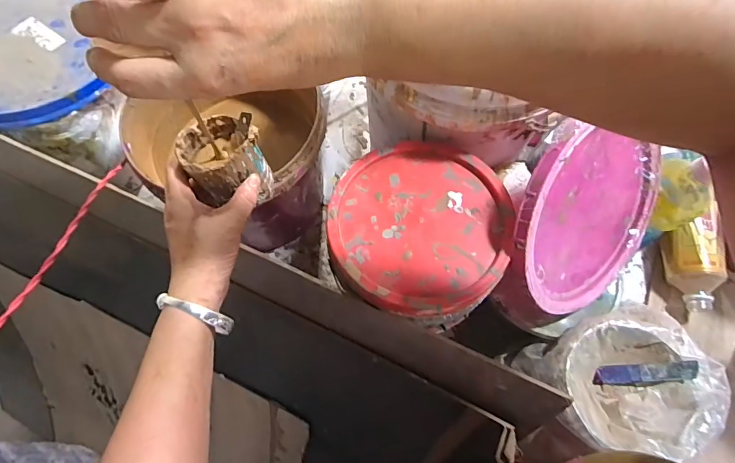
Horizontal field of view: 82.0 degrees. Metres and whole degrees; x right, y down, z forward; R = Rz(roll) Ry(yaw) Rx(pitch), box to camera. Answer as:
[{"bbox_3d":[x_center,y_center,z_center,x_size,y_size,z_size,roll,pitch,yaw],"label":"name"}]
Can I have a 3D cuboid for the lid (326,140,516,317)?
[{"bbox_3d":[0.054,-0.011,0.430,0.179,0.018,0.182,0,67,1],"label":"lid"}]

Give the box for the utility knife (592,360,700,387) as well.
[{"bbox_3d":[0.286,0.148,0.437,0.094,0.012,0.021,-11,66,16],"label":"utility knife"}]

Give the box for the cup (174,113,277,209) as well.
[{"bbox_3d":[-0.129,-0.068,0.388,0.066,0.064,0.069,0,67,1],"label":"cup"}]

